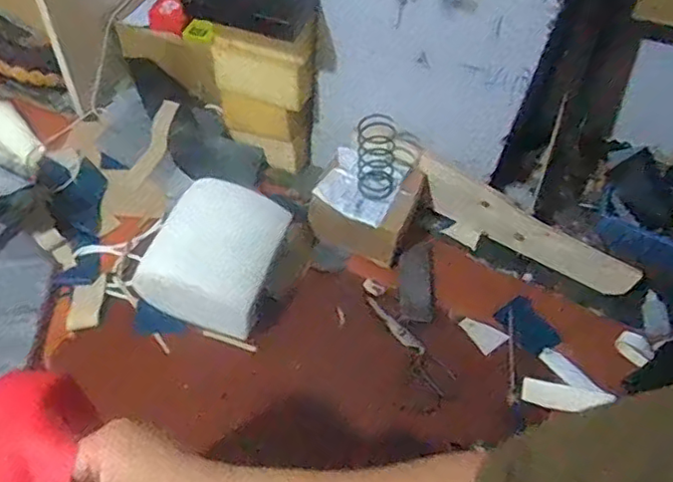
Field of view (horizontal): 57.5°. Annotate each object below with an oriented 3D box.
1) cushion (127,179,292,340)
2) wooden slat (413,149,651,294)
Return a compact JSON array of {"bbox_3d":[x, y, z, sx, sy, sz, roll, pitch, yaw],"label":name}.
[{"bbox_3d":[-0.176,0.020,0.905,0.167,0.134,0.180,19,53,8],"label":"cushion"},{"bbox_3d":[0.295,-0.021,0.984,0.374,0.082,0.021,30,41,6],"label":"wooden slat"}]

